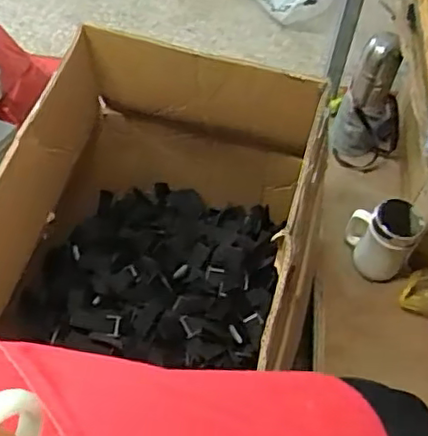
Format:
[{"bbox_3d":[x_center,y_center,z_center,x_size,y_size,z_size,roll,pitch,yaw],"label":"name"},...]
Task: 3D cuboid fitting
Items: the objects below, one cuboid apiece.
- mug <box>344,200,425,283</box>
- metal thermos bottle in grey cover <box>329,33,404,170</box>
[{"bbox_3d":[0.267,0.029,0.991,0.067,0.131,0.108,-28,62,-19],"label":"mug"},{"bbox_3d":[0.274,-0.189,1.055,0.114,0.231,0.098,19,58,10],"label":"metal thermos bottle in grey cover"}]

